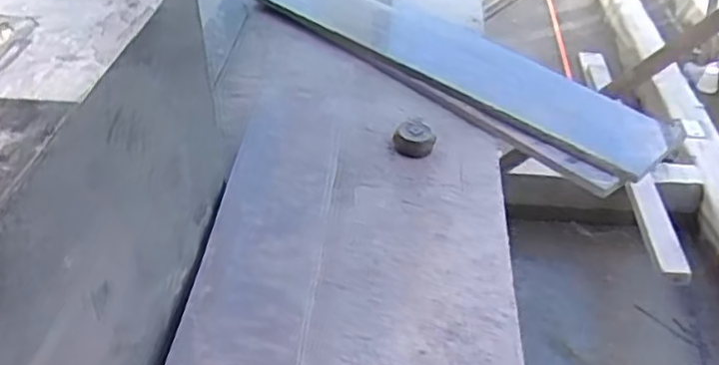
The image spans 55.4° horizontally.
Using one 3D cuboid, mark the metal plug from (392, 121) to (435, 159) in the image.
[{"bbox_3d":[0.102,-0.078,1.219,0.066,0.038,0.062,0,37,0],"label":"metal plug"}]

